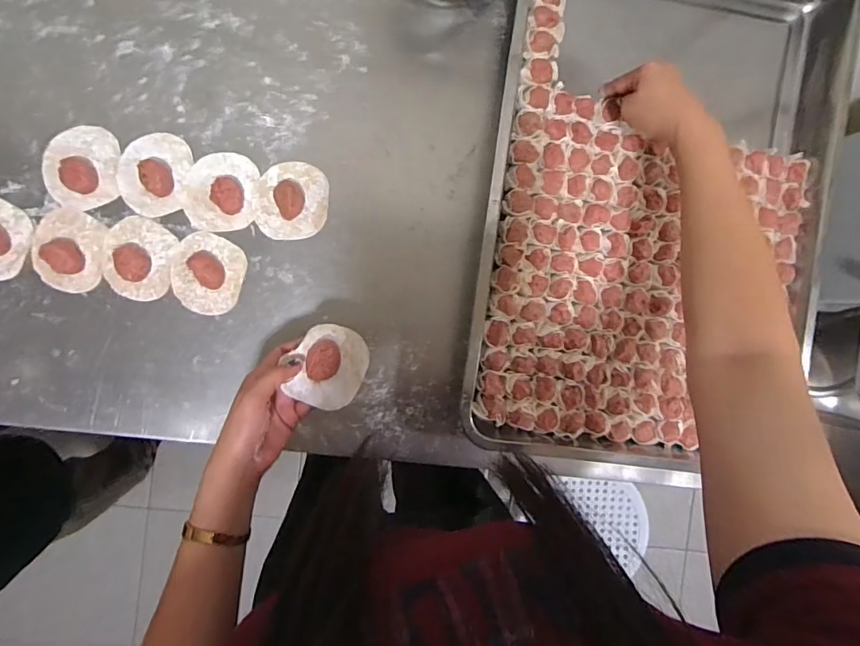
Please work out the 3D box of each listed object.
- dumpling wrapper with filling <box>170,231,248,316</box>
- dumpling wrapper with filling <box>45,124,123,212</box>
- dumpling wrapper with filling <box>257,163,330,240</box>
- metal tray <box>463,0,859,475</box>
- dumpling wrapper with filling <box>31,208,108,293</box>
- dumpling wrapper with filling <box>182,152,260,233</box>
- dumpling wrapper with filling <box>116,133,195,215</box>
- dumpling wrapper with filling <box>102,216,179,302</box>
[{"bbox_3d":[-0.246,-0.054,0.506,0.075,0.030,0.085,16,91,-7],"label":"dumpling wrapper with filling"},{"bbox_3d":[-0.376,-0.167,0.498,0.071,0.015,0.085,-1,93,-7],"label":"dumpling wrapper with filling"},{"bbox_3d":[-0.151,-0.135,0.510,0.074,0.024,0.083,7,92,-7],"label":"dumpling wrapper with filling"},{"bbox_3d":[0.258,-0.156,0.540,0.386,0.059,0.635,7,92,-7],"label":"metal tray"},{"bbox_3d":[-0.392,-0.078,0.500,0.072,0.020,0.086,5,93,-7],"label":"dumpling wrapper with filling"},{"bbox_3d":[-0.231,-0.145,0.509,0.075,0.018,0.085,10,92,-7],"label":"dumpling wrapper with filling"},{"bbox_3d":[-0.303,-0.164,0.500,0.073,0.022,0.088,16,91,-7],"label":"dumpling wrapper with filling"},{"bbox_3d":[-0.322,-0.071,0.507,0.073,0.020,0.088,10,92,-7],"label":"dumpling wrapper with filling"}]

